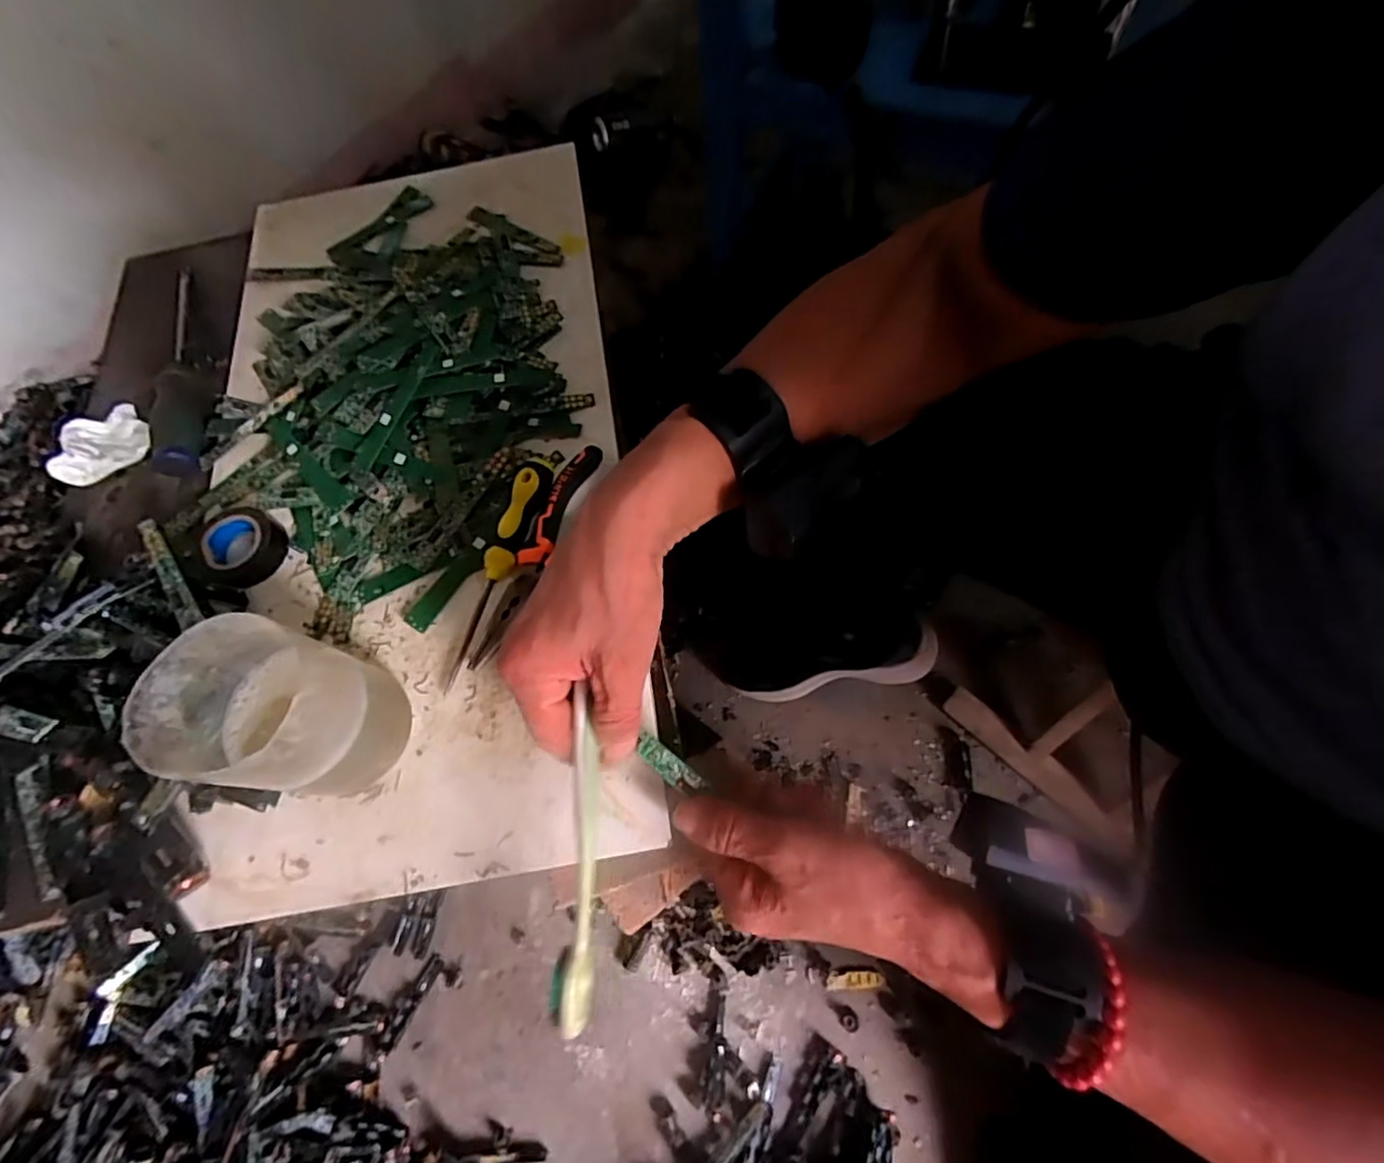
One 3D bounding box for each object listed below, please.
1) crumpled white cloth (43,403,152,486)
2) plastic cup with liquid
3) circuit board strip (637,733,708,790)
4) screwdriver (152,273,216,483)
[{"bbox_3d":[-0.453,-0.105,0.465,0.049,0.018,0.068,38,76,20],"label":"crumpled white cloth"},{"bbox_3d":[-0.200,0.068,0.308,0.078,0.098,0.079,-3,66,6],"label":"plastic cup with liquid"},{"bbox_3d":[-0.012,0.094,0.311,0.039,0.005,0.011,38,71,4],"label":"circuit board strip"},{"bbox_3d":[-0.405,-0.181,0.485,0.028,0.026,0.224,-18,66,-1],"label":"screwdriver"}]

